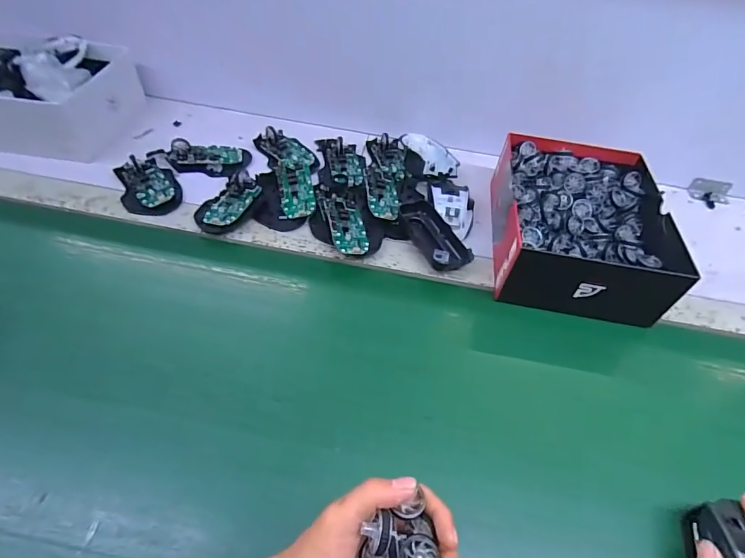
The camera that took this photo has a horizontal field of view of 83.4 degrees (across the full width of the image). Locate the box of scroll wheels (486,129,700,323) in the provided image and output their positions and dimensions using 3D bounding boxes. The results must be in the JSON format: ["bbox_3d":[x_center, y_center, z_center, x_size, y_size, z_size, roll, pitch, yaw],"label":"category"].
[{"bbox_3d":[0.260,-0.070,0.538,0.184,0.087,0.236,10,50,3],"label":"box of scroll wheels"}]

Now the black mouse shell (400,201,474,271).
[{"bbox_3d":[0.078,-0.056,0.549,0.057,0.024,0.114,-19,55,-20],"label":"black mouse shell"}]

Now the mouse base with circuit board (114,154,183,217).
[{"bbox_3d":[-0.304,-0.128,0.569,0.072,0.023,0.103,-21,56,-21],"label":"mouse base with circuit board"}]

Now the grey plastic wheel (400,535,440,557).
[{"bbox_3d":[0.031,0.184,0.277,0.024,0.008,0.025,13,51,5],"label":"grey plastic wheel"}]

